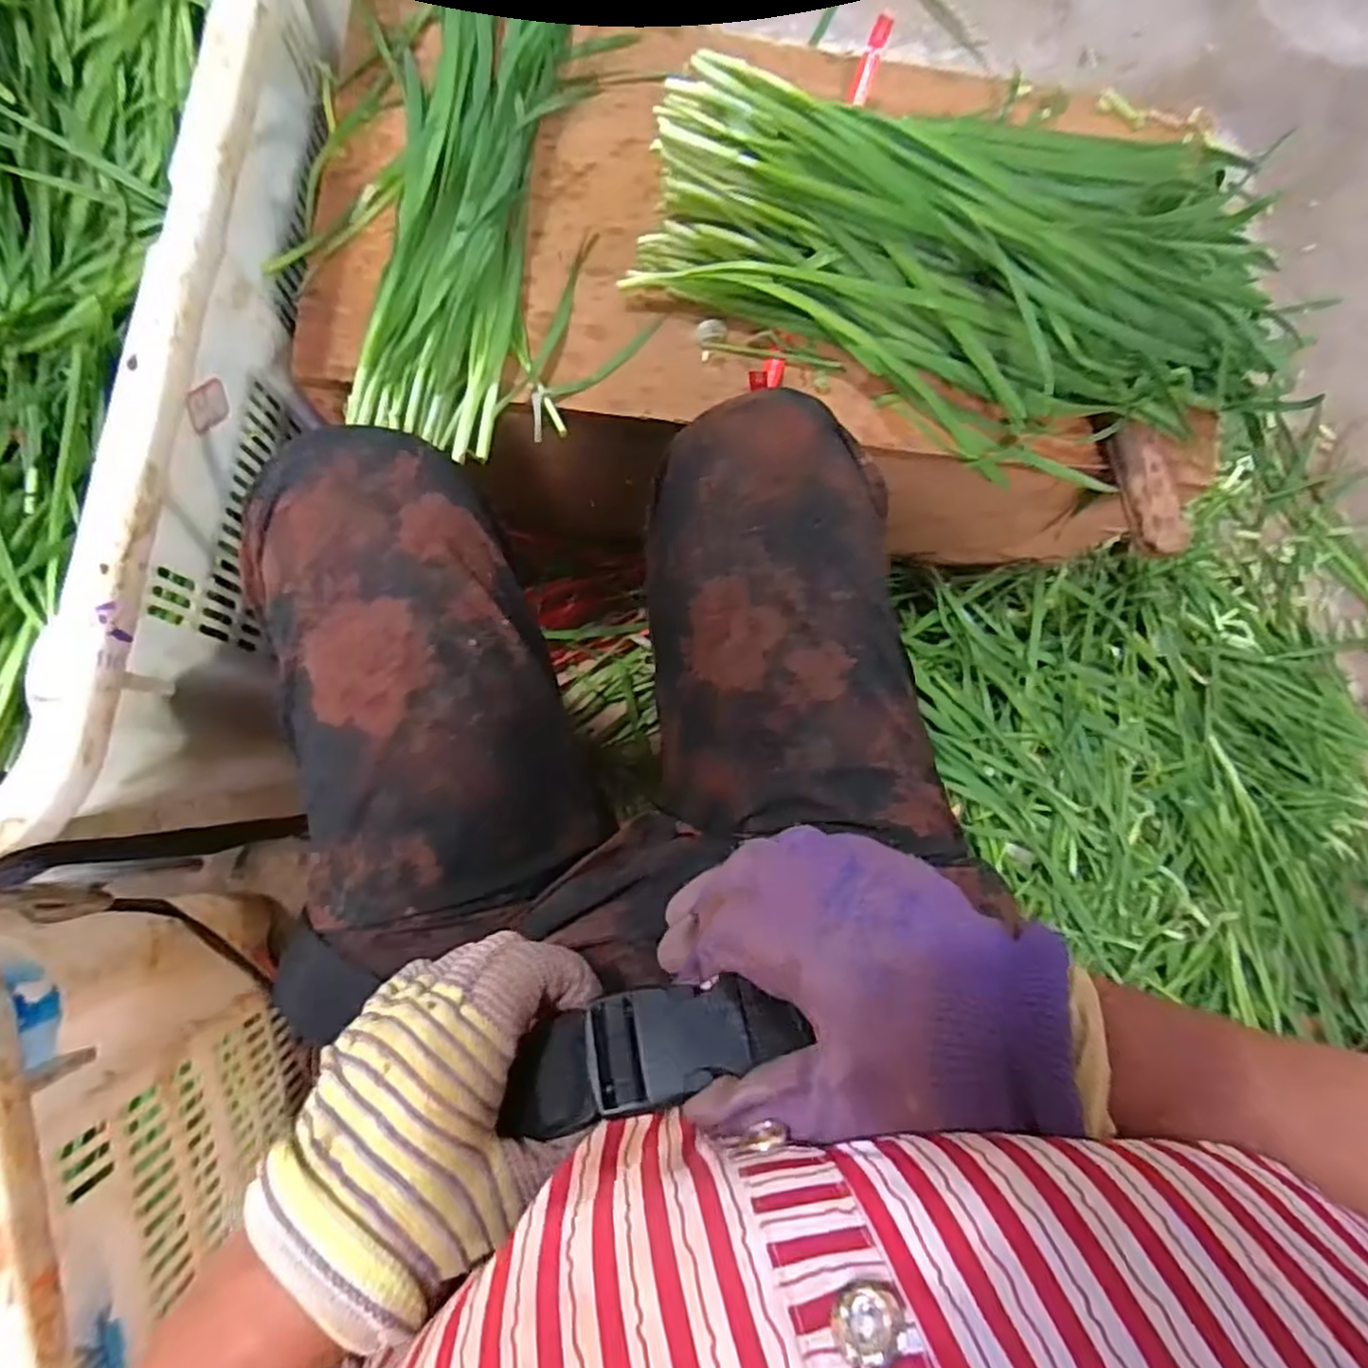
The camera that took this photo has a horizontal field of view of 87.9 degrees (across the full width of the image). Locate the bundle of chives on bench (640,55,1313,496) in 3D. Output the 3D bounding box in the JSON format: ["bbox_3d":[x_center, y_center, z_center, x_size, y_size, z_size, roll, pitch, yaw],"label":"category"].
[{"bbox_3d":[0.187,-0.275,0.447,0.406,0.083,0.209,13,81,-4],"label":"bundle of chives on bench"}]

